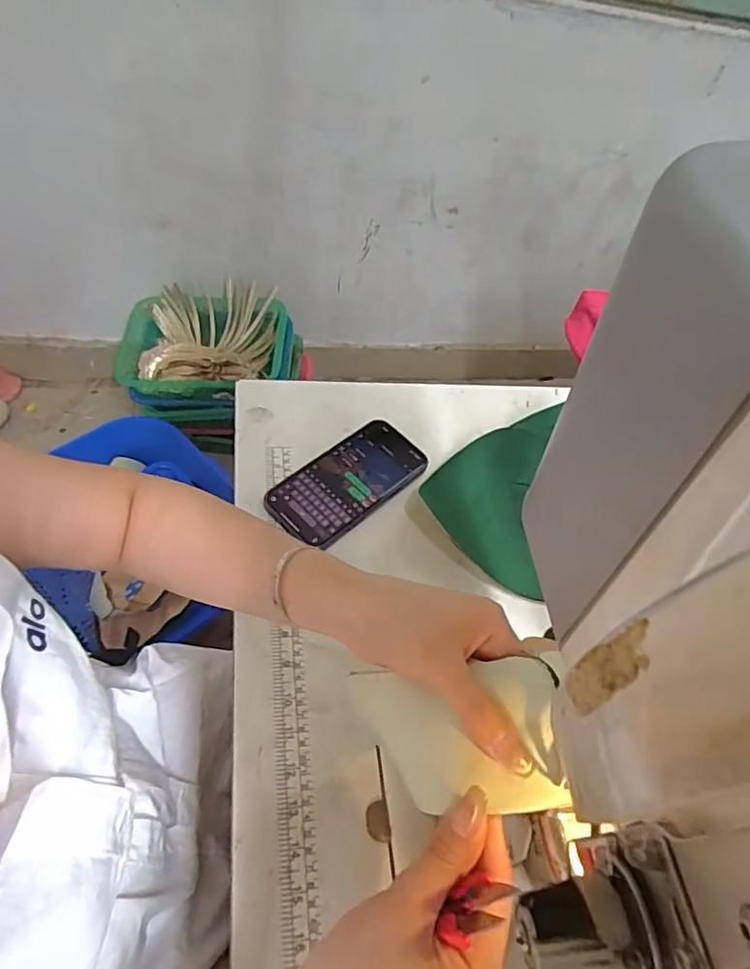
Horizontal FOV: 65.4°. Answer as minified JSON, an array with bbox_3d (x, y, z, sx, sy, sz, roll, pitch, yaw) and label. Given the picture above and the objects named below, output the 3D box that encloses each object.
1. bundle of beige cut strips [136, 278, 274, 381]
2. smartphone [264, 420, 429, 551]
[{"bbox_3d":[-0.389,-0.355,1.373,0.287,0.104,0.264,10,53,-5],"label":"bundle of beige cut strips"},{"bbox_3d":[-0.026,-0.004,0.581,0.081,0.015,0.164,41,57,18],"label":"smartphone"}]

